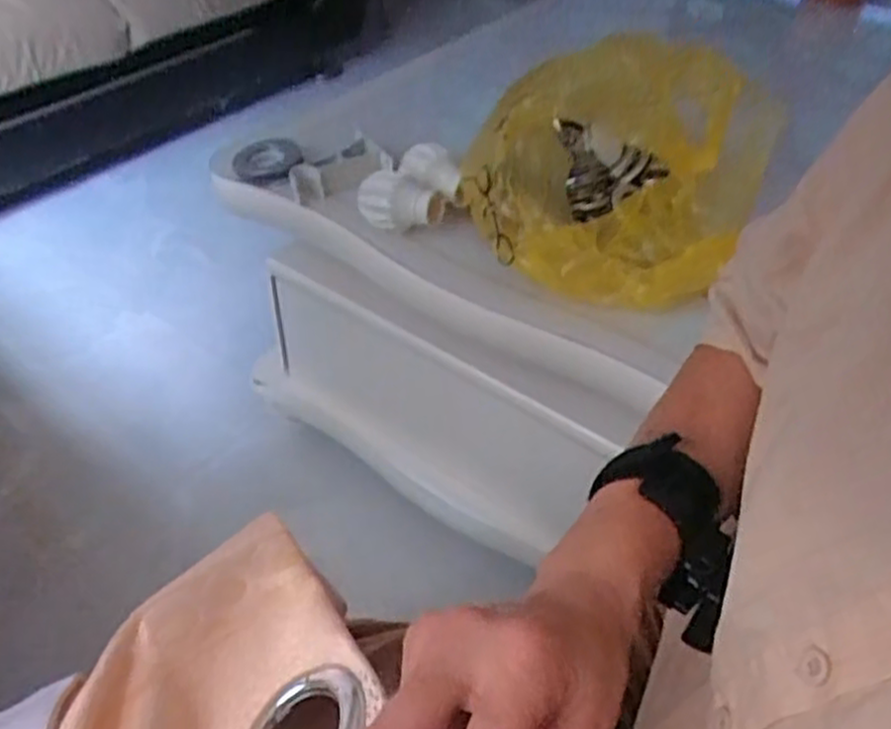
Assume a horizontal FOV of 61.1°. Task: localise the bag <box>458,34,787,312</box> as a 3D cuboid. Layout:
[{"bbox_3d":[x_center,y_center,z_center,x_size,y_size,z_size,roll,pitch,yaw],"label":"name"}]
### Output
[{"bbox_3d":[0.161,-0.192,0.685,0.226,0.159,0.237,24,48,18],"label":"bag"}]

